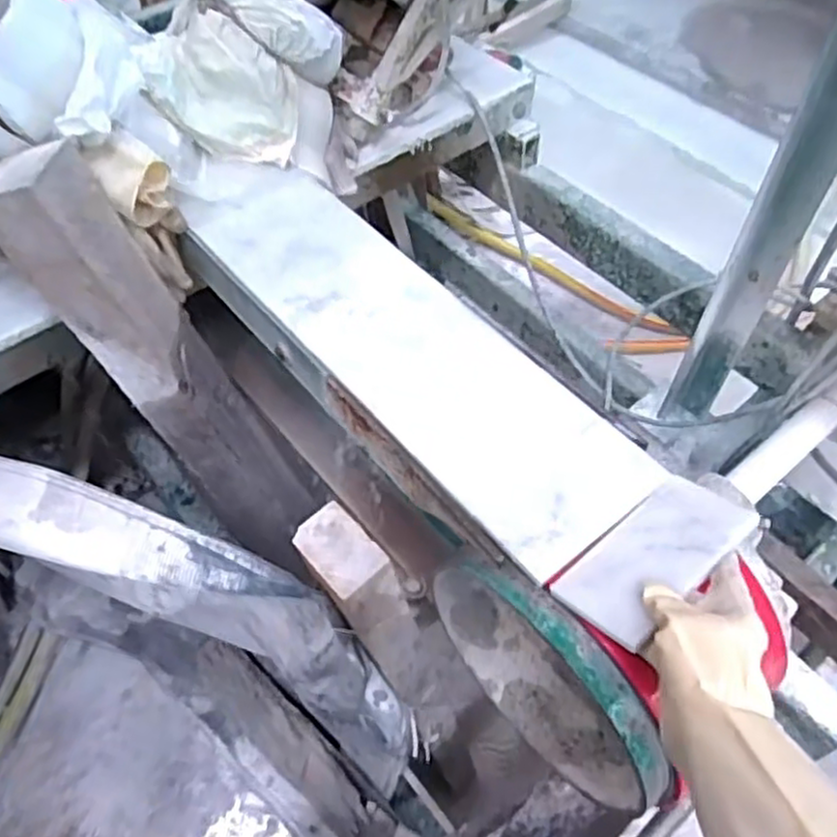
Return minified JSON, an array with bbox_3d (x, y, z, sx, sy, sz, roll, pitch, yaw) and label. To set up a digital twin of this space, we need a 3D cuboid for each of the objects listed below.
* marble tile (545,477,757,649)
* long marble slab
[{"bbox_3d":[0.172,0.099,0.533,0.145,0.009,0.077,-37,41,-21],"label":"marble tile"},{"bbox_3d":[-0.035,-0.091,0.697,0.147,0.026,0.571,-35,61,-21],"label":"long marble slab"}]

